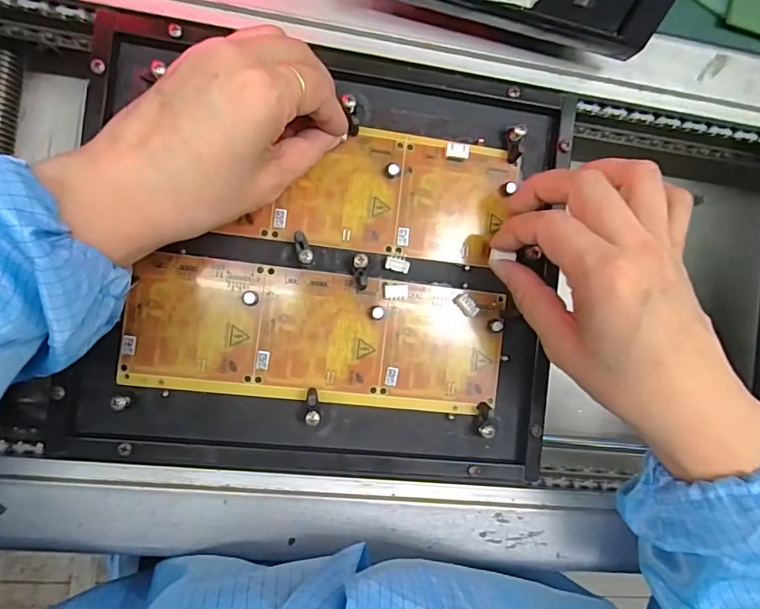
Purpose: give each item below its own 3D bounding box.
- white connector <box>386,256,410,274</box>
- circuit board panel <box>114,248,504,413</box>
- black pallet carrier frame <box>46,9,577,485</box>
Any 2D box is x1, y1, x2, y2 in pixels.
[{"bbox_3d":[0.010,-0.023,0.283,0.014,0.006,0.008,16,88,-8],"label":"white connector"},{"bbox_3d":[-0.033,0.019,0.278,0.209,0.004,0.072,7,89,-8],"label":"circuit board panel"},{"bbox_3d":[-0.028,-0.023,0.275,0.261,0.014,0.231,6,89,-8],"label":"black pallet carrier frame"}]

